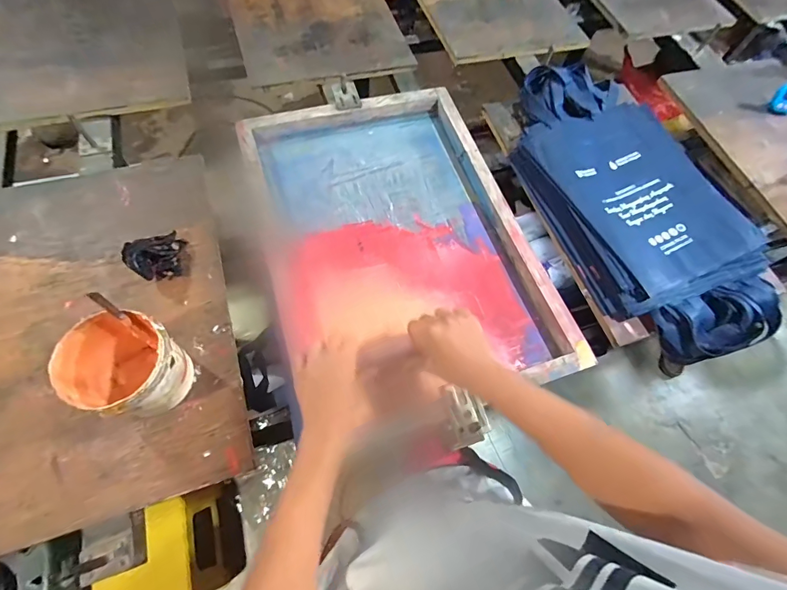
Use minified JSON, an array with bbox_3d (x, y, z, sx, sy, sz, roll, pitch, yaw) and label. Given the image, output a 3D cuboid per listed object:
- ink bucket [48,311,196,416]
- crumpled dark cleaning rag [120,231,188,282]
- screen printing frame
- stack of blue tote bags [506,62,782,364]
[{"bbox_3d":[-0.349,0.101,0.519,0.124,0.122,0.121,12,65,1],"label":"ink bucket"},{"bbox_3d":[-0.389,-0.068,0.631,0.088,0.046,0.081,-32,72,-18],"label":"crumpled dark cleaning rag"},{"bbox_3d":[0.002,-0.108,0.702,0.452,0.058,0.643,-15,68,-13],"label":"screen printing frame"},{"bbox_3d":[0.454,-0.195,0.758,0.329,0.096,0.661,-16,68,-14],"label":"stack of blue tote bags"}]

